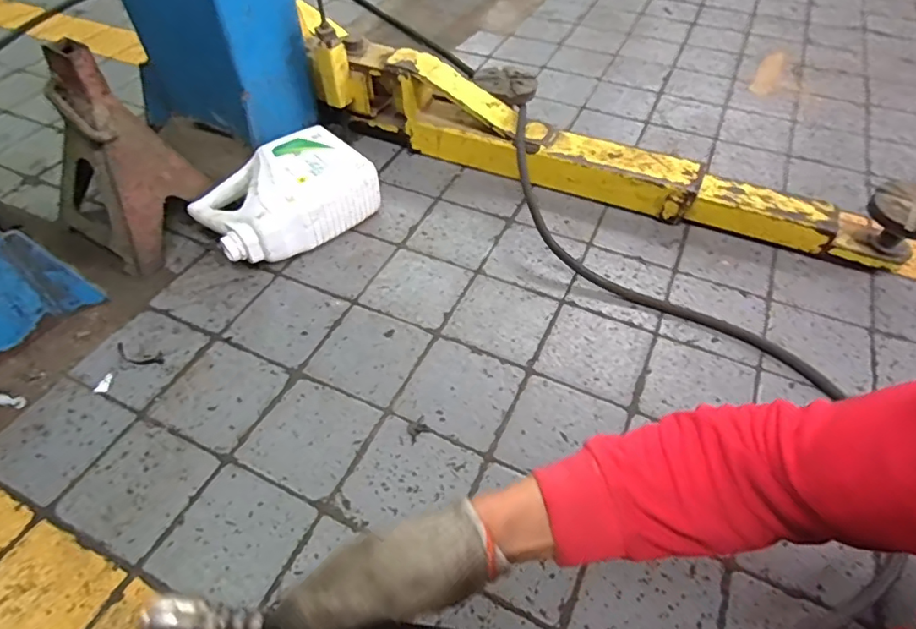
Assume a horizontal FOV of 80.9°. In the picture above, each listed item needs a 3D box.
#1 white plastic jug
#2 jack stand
[{"bbox_3d":[-0.301,-0.201,0.944,0.273,0.118,0.183,-36,58,-26],"label":"white plastic jug"},{"bbox_3d":[-0.564,-0.258,0.877,0.198,0.310,0.184,26,54,19],"label":"jack stand"}]

